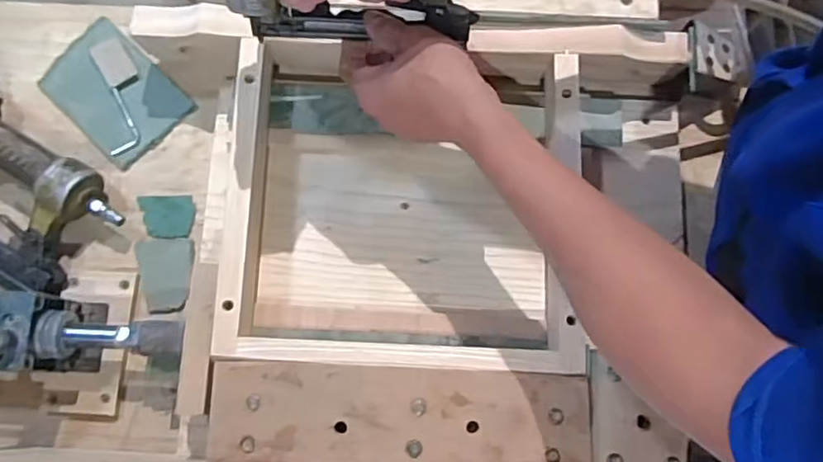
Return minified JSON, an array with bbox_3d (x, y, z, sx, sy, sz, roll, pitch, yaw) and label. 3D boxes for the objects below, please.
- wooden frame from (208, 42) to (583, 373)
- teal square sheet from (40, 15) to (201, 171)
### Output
[{"bbox_3d":[-0.010,-0.032,0.537,0.316,0.062,0.290,3,77,0],"label":"wooden frame"},{"bbox_3d":[-0.282,-0.132,0.594,0.126,0.006,0.093,44,83,5],"label":"teal square sheet"}]

